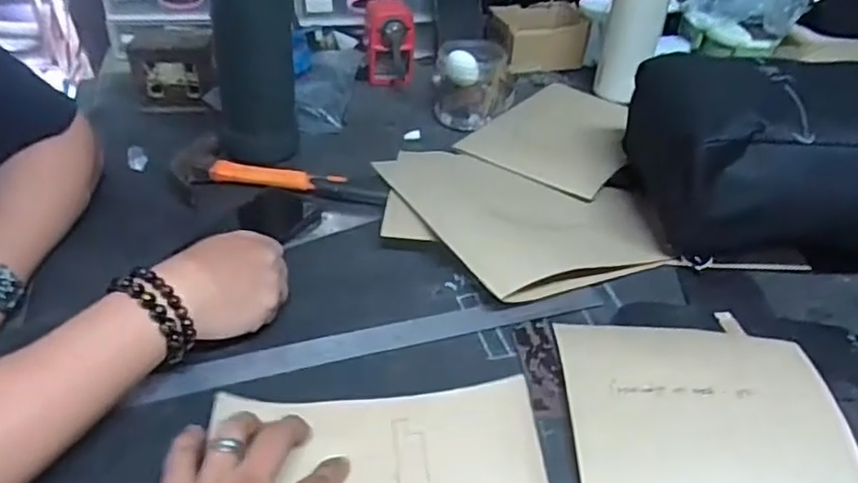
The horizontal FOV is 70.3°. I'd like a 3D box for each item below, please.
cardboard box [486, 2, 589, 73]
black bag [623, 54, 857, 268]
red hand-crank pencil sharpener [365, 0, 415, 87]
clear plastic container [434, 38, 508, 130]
[{"bbox_3d":[0.189,-0.354,1.057,0.158,0.071,0.132,-3,39,-6],"label":"cardboard box"},{"bbox_3d":[0.482,-0.090,0.656,0.478,0.154,0.220,8,39,3],"label":"black bag"},{"bbox_3d":[-0.061,-0.311,0.956,0.073,0.114,0.061,-1,39,-7],"label":"red hand-crank pencil sharpener"},{"bbox_3d":[0.059,-0.231,0.883,0.099,0.097,0.101,5,39,0],"label":"clear plastic container"}]

